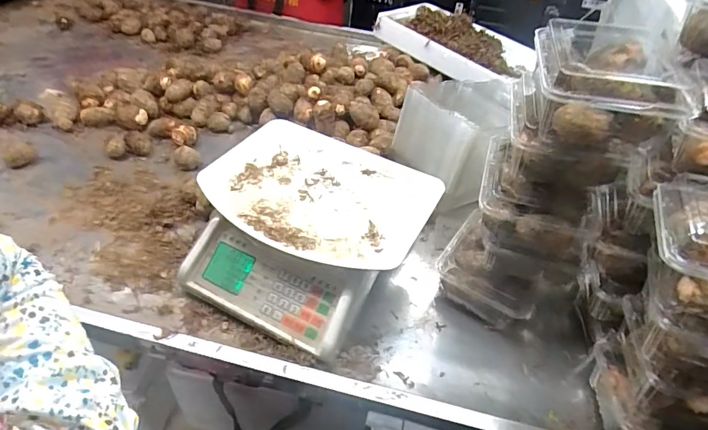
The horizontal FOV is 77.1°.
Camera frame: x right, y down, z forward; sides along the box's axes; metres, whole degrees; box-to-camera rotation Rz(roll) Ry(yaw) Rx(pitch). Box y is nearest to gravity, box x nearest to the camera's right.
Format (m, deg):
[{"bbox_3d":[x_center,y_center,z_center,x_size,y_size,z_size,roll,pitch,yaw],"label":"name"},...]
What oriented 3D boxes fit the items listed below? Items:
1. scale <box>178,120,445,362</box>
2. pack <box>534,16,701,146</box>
[{"bbox_3d":[-0.067,0.021,0.636,0.301,0.127,0.292,24,45,17],"label":"scale"},{"bbox_3d":[0.257,-0.141,0.473,0.131,0.070,0.182,15,43,8],"label":"pack"}]

